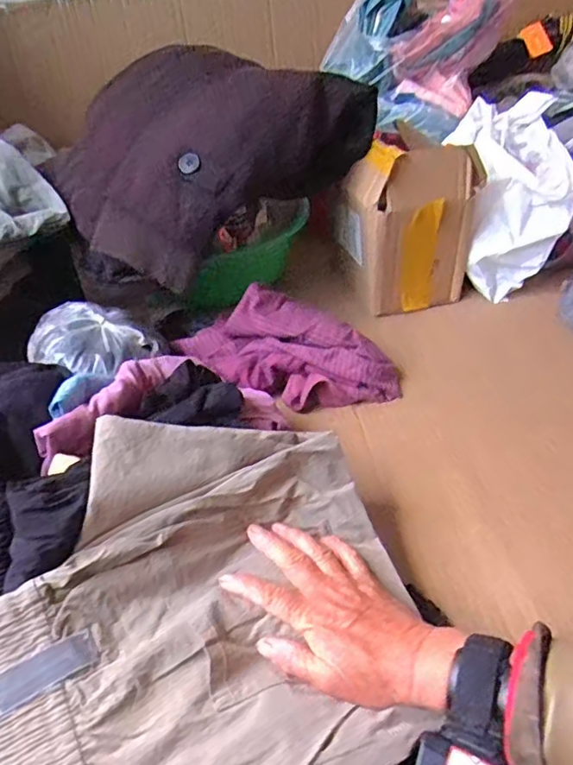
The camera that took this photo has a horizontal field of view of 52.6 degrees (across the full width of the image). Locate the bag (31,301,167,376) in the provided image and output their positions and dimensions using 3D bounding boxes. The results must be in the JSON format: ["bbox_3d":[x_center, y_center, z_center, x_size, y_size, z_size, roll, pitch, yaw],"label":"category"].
[{"bbox_3d":[-0.228,-0.054,0.674,0.141,0.058,0.136,19,44,28],"label":"bag"}]

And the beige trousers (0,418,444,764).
[{"bbox_3d":[-0.055,0.147,0.393,0.300,0.077,0.264,-16,55,-20],"label":"beige trousers"}]

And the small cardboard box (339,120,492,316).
[{"bbox_3d":[0.169,-0.232,0.843,0.169,0.222,0.151,-12,38,-9],"label":"small cardboard box"}]

